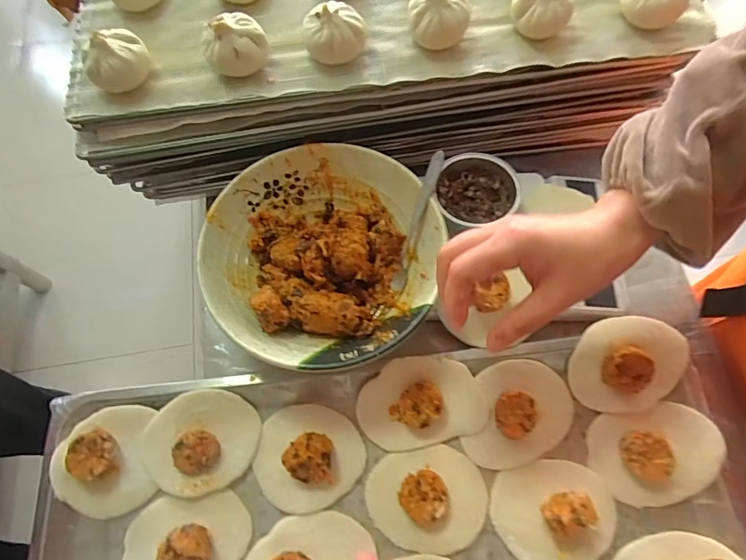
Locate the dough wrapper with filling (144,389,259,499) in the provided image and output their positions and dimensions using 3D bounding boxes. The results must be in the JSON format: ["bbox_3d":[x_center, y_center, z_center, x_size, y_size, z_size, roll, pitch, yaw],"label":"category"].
[{"bbox_3d":[-0.156,0.146,0.436,0.102,0.026,0.084,-17,67,-5],"label":"dough wrapper with filling"}]

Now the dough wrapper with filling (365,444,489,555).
[{"bbox_3d":[0.047,0.188,0.414,0.100,0.021,0.082,-10,67,-2],"label":"dough wrapper with filling"}]

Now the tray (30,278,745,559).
[{"bbox_3d":[0.028,0.242,0.389,0.616,0.038,0.427,-11,67,-2],"label":"tray"}]

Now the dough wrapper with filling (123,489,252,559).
[{"bbox_3d":[-0.159,0.223,0.397,0.103,0.030,0.083,-6,67,0],"label":"dough wrapper with filling"}]

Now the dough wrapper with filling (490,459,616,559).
[{"bbox_3d":[0.155,0.194,0.401,0.100,0.038,0.084,-17,67,-5],"label":"dough wrapper with filling"}]

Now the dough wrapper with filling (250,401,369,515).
[{"bbox_3d":[-0.061,0.153,0.427,0.094,0.029,0.089,-1,67,2],"label":"dough wrapper with filling"}]

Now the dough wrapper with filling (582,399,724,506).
[{"bbox_3d":[0.245,0.151,0.419,0.099,0.028,0.077,-10,67,-2],"label":"dough wrapper with filling"}]

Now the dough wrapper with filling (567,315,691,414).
[{"bbox_3d":[0.237,0.076,0.447,0.105,0.034,0.080,-12,67,-3],"label":"dough wrapper with filling"}]

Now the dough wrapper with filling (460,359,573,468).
[{"bbox_3d":[0.129,0.118,0.440,0.109,0.024,0.085,-27,68,-9],"label":"dough wrapper with filling"}]

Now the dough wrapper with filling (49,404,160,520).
[{"bbox_3d":[-0.239,0.159,0.424,0.081,0.032,0.089,-11,67,-2],"label":"dough wrapper with filling"}]

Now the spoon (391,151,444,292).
[{"bbox_3d":[0.043,-0.054,0.453,0.012,0.017,0.132,18,97,10],"label":"spoon"}]

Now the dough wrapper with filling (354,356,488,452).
[{"bbox_3d":[0.045,0.111,0.445,0.117,0.026,0.076,-9,67,-1],"label":"dough wrapper with filling"}]

